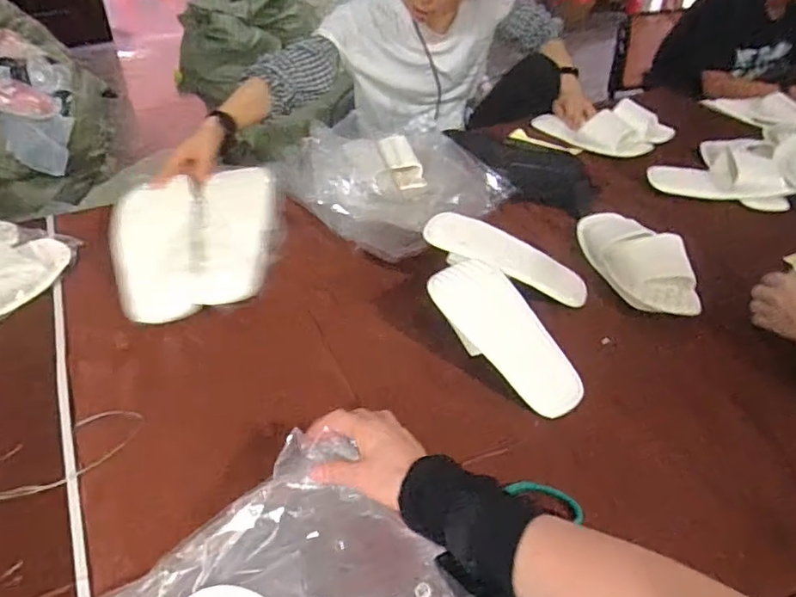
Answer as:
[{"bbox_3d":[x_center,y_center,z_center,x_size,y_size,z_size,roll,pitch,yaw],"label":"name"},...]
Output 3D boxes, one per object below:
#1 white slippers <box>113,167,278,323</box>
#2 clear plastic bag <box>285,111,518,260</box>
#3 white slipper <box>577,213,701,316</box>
[{"bbox_3d":[-0.287,-0.081,0.835,0.229,0.046,0.251,-13,57,-12],"label":"white slippers"},{"bbox_3d":[-0.021,-0.222,1.010,0.347,0.056,0.426,-15,43,-19],"label":"clear plastic bag"},{"bbox_3d":[0.345,-0.062,0.837,0.095,0.076,0.243,-8,41,-10],"label":"white slipper"}]

